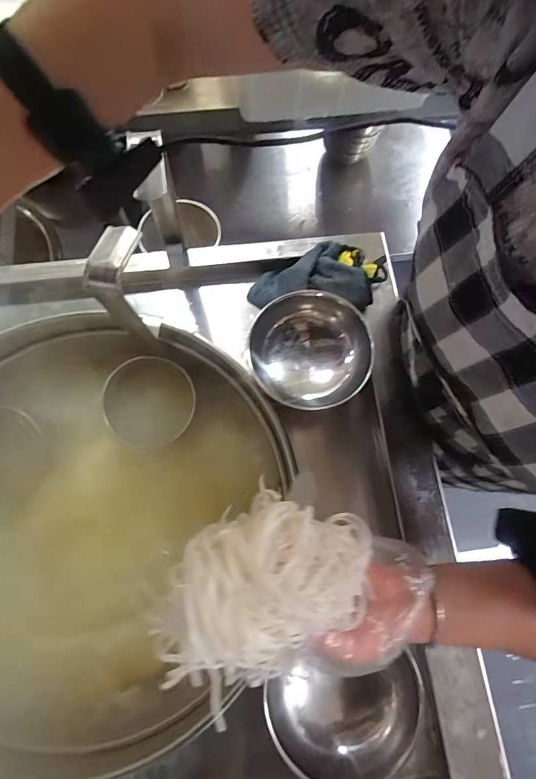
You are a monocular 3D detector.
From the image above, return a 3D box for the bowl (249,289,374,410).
[{"bbox_3d":[0.053,-0.054,0.507,0.145,0.050,0.152,0,74,-1],"label":"bowl"}]

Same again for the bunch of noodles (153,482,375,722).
[{"bbox_3d":[0.001,0.120,0.259,0.138,0.076,0.095,-41,79,-12],"label":"bunch of noodles"}]

